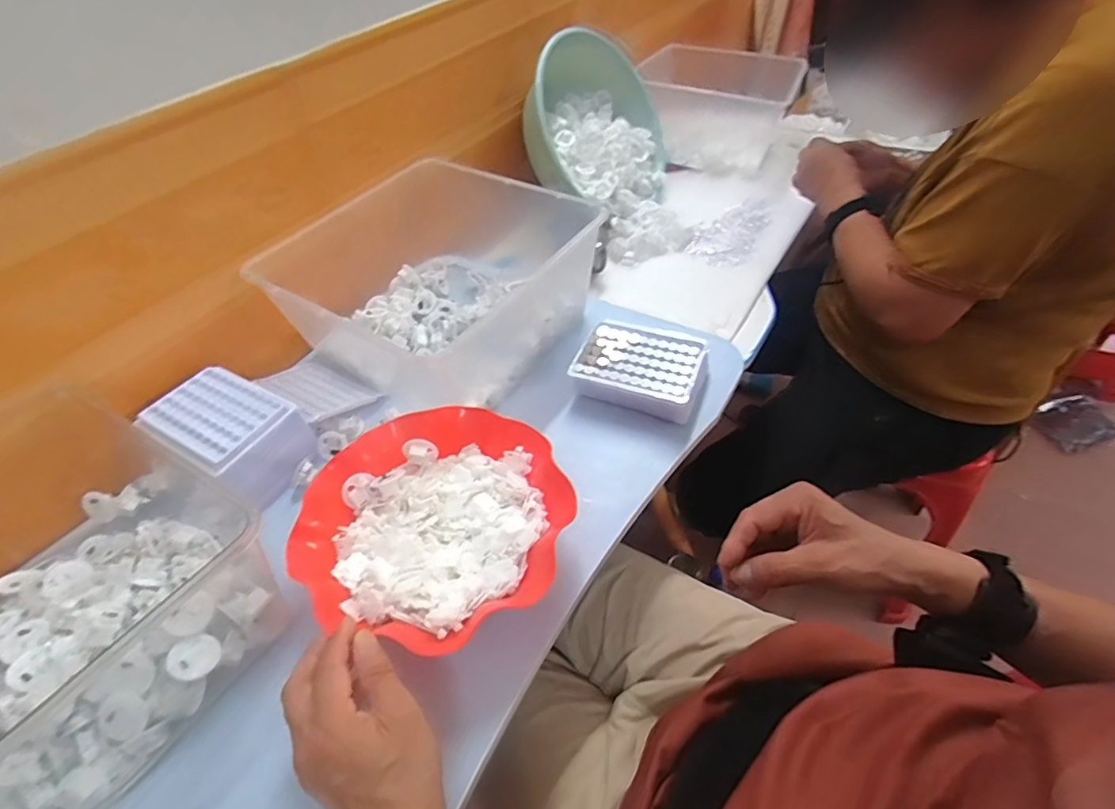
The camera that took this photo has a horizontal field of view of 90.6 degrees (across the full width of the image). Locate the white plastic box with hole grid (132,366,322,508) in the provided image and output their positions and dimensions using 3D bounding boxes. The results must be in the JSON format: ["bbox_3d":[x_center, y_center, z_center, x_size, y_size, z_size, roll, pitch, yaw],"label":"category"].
[{"bbox_3d":[-0.326,0.030,0.557,0.137,0.065,0.095,22,52,23],"label":"white plastic box with hole grid"}]

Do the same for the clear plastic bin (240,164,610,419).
[{"bbox_3d":[-0.136,-0.130,0.657,0.257,0.136,0.302,31,56,29],"label":"clear plastic bin"}]

